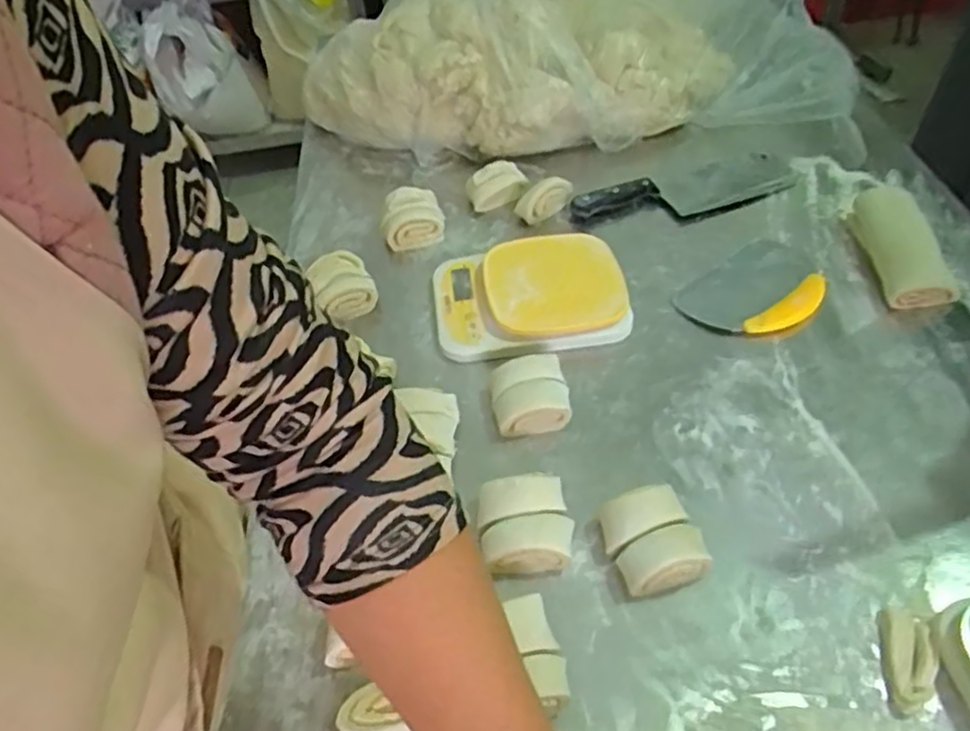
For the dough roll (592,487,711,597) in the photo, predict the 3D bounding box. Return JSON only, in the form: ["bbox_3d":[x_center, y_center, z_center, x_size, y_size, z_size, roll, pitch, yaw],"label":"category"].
[{"bbox_3d":[0.130,0.135,0.545,0.069,0.040,0.076,-17,50,-9],"label":"dough roll"}]

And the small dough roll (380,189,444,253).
[{"bbox_3d":[-0.087,-0.172,0.825,0.072,0.045,0.067,-11,49,-4],"label":"small dough roll"}]

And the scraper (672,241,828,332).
[{"bbox_3d":[0.293,-0.084,0.731,0.156,0.021,0.108,-33,54,-22],"label":"scraper"}]

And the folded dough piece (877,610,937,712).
[{"bbox_3d":[0.293,0.199,0.477,0.030,0.020,0.073,11,51,15],"label":"folded dough piece"}]

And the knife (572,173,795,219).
[{"bbox_3d":[0.238,-0.209,0.836,0.257,0.023,0.078,-13,49,-6],"label":"knife"}]

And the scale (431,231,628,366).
[{"bbox_3d":[0.044,-0.077,0.732,0.195,0.043,0.147,-8,49,-1],"label":"scale"}]

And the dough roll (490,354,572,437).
[{"bbox_3d":[0.041,0.026,0.642,0.067,0.030,0.074,-8,49,-2],"label":"dough roll"}]

